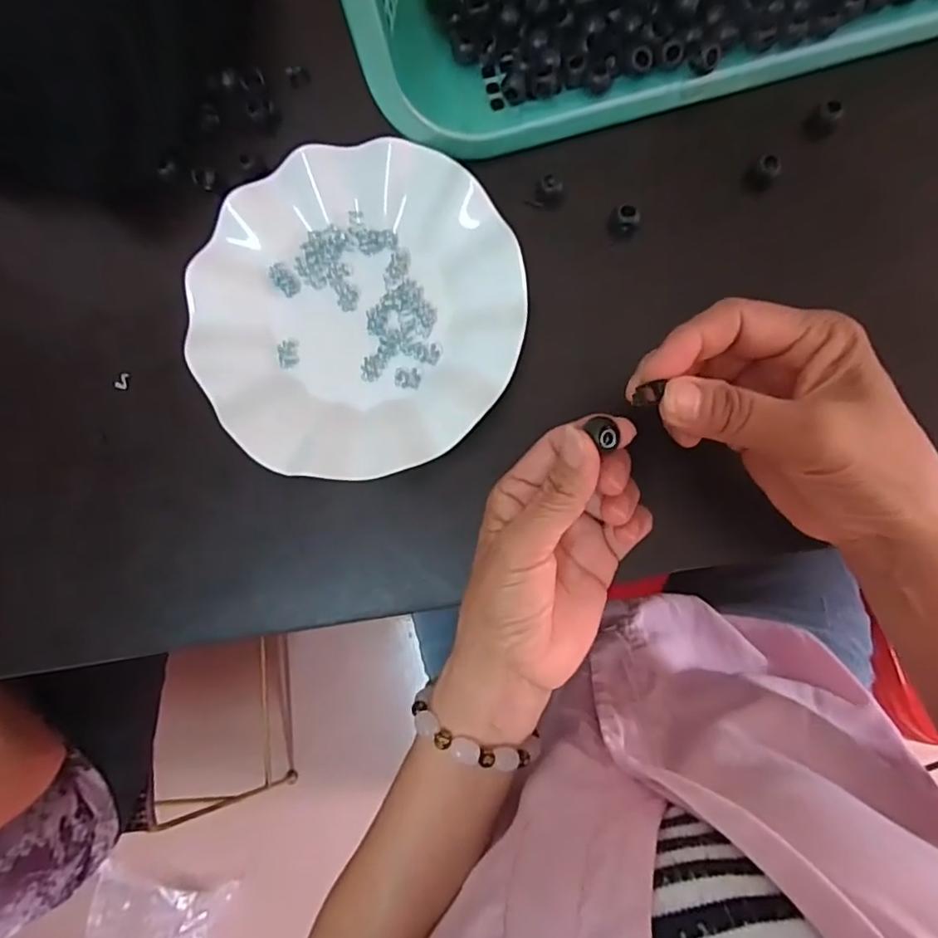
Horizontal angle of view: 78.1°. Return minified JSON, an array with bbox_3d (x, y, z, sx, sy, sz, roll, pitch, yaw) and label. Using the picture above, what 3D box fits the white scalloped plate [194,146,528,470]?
[{"bbox_3d":[-0.063,-0.089,0.324,0.178,0.021,0.179,0,85,4],"label":"white scalloped plate"}]

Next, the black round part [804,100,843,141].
[{"bbox_3d":[0.199,-0.196,0.324,0.016,0.016,0.013,38,89,6],"label":"black round part"}]

